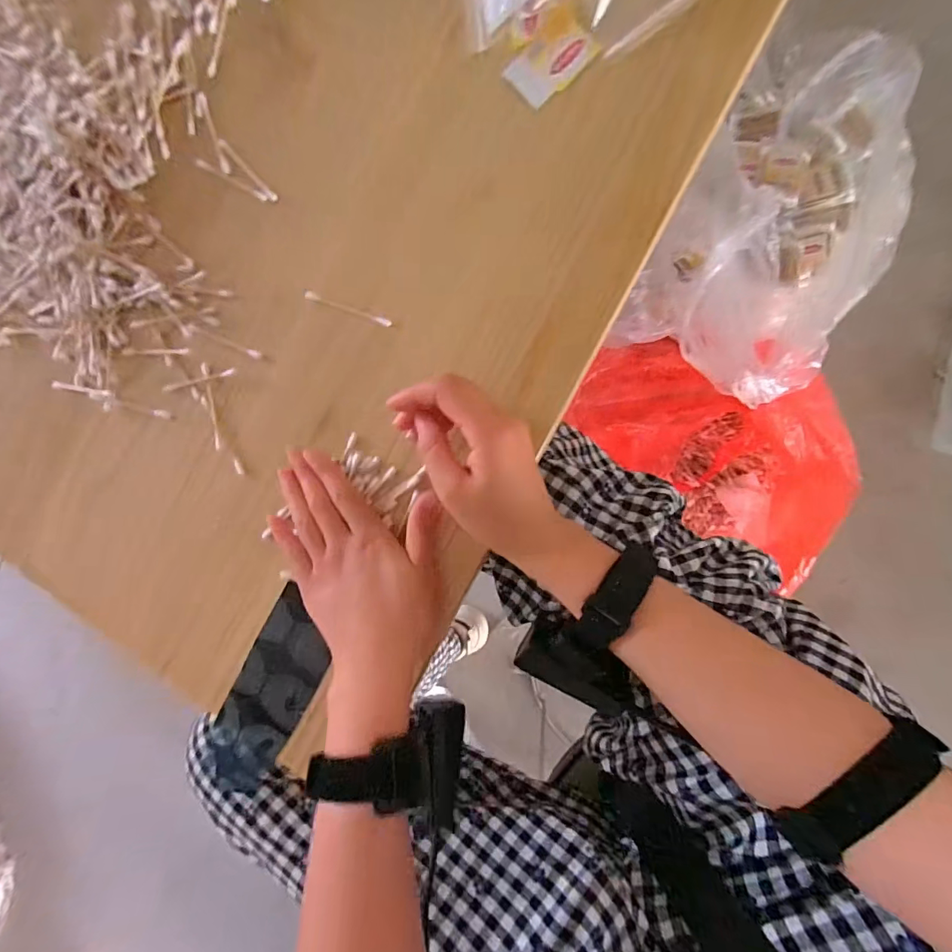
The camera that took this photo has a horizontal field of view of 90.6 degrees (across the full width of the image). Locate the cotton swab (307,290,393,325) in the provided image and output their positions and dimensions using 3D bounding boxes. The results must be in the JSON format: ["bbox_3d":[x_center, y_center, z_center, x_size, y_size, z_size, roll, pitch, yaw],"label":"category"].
[{"bbox_3d":[-0.097,-0.126,0.353,0.074,0.004,0.006,22,94,8],"label":"cotton swab"}]

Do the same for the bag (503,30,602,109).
[{"bbox_3d":[0.052,-0.288,0.326,0.056,0.004,0.038,-40,84,8],"label":"bag"}]

